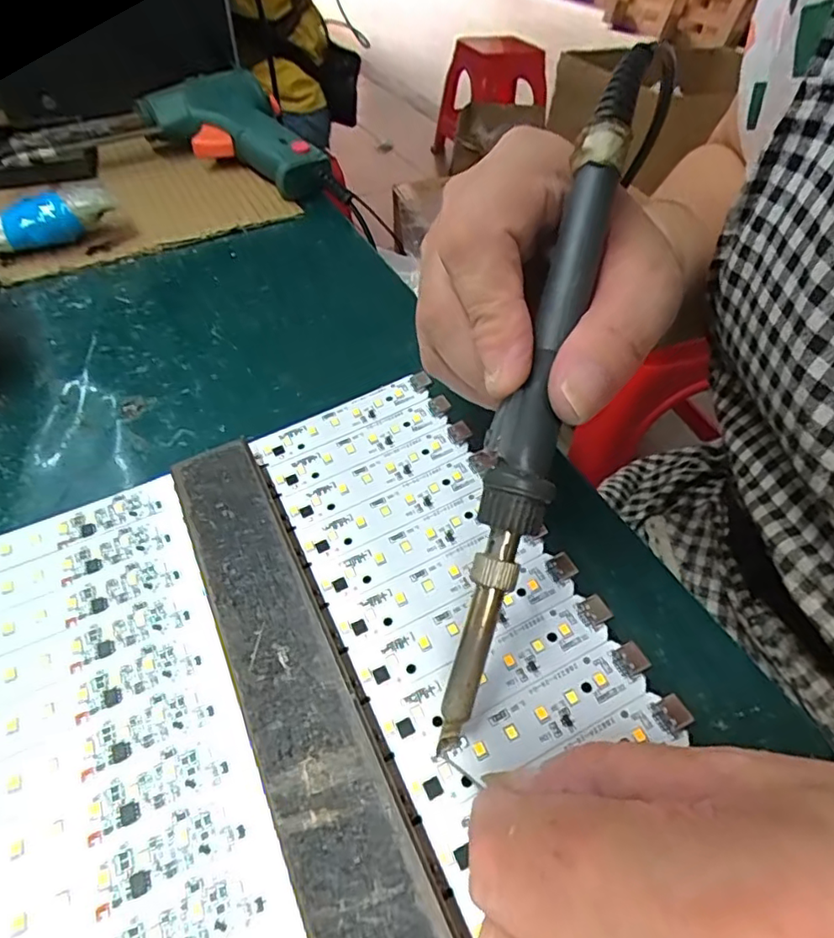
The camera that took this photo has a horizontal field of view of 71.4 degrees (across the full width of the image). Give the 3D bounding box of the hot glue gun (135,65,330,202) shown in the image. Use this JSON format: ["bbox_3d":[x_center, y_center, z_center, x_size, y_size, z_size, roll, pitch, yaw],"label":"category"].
[{"bbox_3d":[-0.110,-0.234,0.402,0.125,0.035,0.081,34,55,8],"label":"hot glue gun"}]

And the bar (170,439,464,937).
[{"bbox_3d":[-0.031,0.071,0.162,0.029,0.020,0.202,-20,52,-18],"label":"bar"}]

